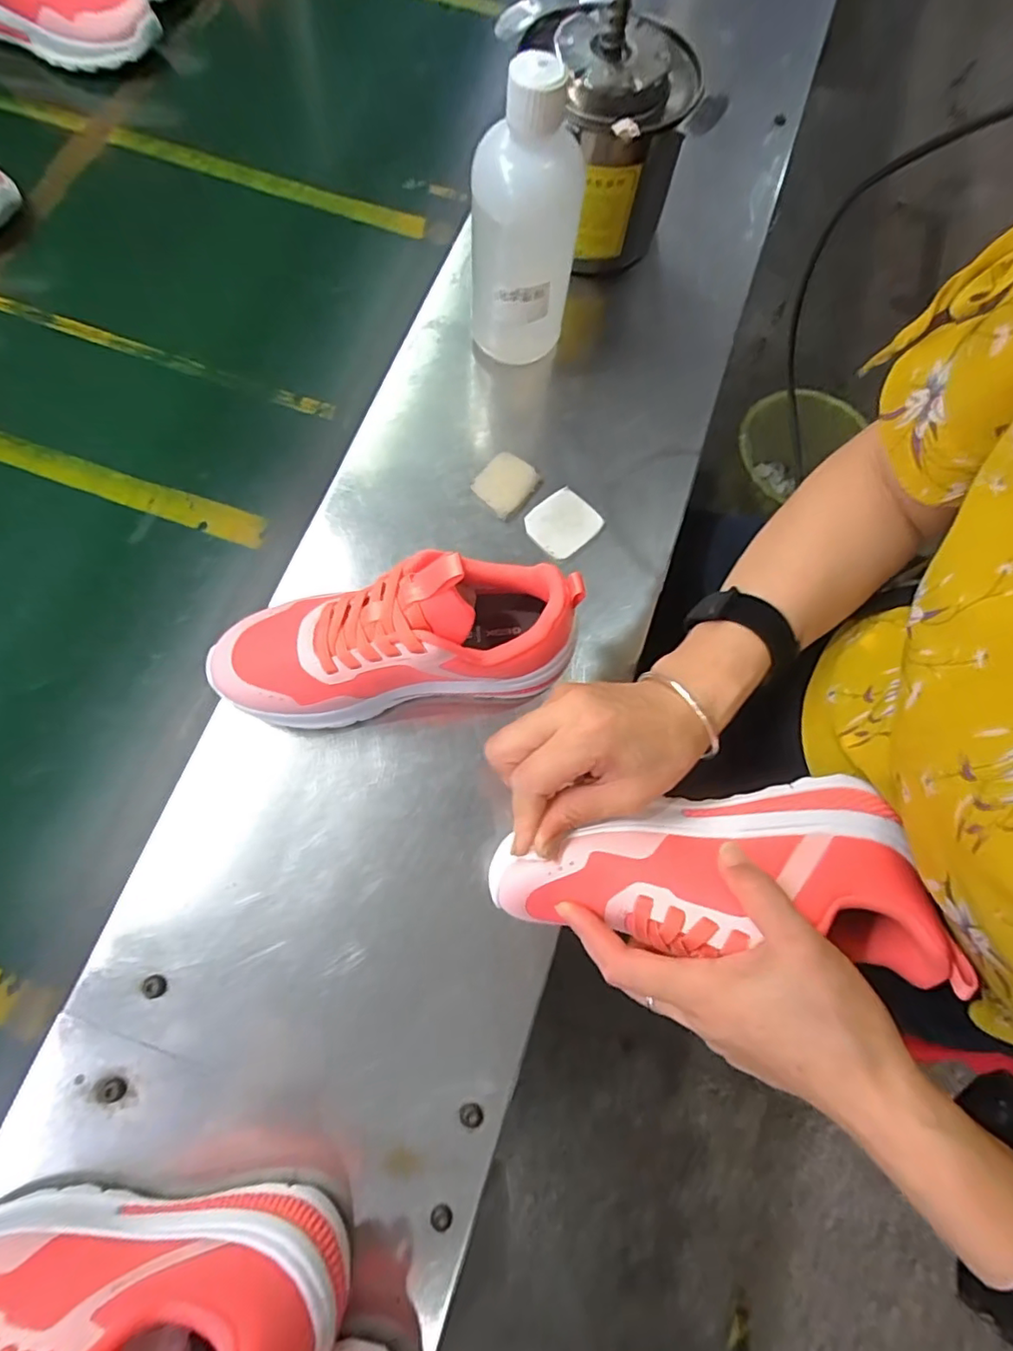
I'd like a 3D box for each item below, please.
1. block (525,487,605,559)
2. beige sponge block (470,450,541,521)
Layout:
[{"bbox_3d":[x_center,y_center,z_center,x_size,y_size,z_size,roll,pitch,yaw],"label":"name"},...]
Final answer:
[{"bbox_3d":[0.044,-0.117,0.439,0.053,0.006,0.046,-43,81,-14],"label":"block"},{"bbox_3d":[0.001,-0.150,0.444,0.041,0.009,0.046,43,76,9],"label":"beige sponge block"}]

